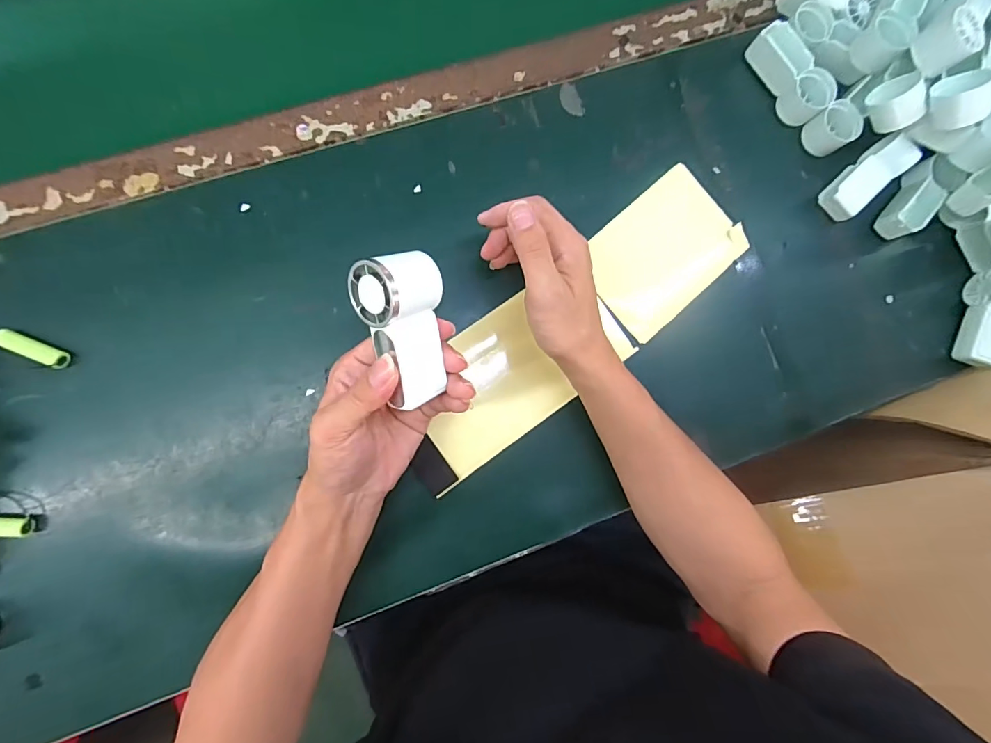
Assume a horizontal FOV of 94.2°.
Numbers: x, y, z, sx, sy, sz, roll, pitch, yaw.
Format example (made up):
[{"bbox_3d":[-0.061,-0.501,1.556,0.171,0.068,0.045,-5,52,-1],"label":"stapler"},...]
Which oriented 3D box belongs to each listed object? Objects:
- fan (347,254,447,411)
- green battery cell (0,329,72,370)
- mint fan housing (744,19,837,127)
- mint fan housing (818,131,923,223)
[{"bbox_3d":[-0.057,-0.025,0.288,0.046,0.037,0.095,-26,121,-44],"label":"fan"},{"bbox_3d":[-0.374,-0.018,0.371,0.055,0.016,0.014,25,85,-4],"label":"green battery cell"},{"bbox_3d":[0.282,-0.285,0.441,0.035,0.034,0.091,-30,90,-6],"label":"mint fan housing"},{"bbox_3d":[0.356,-0.186,0.439,0.089,0.025,0.036,-43,92,6],"label":"mint fan housing"}]

